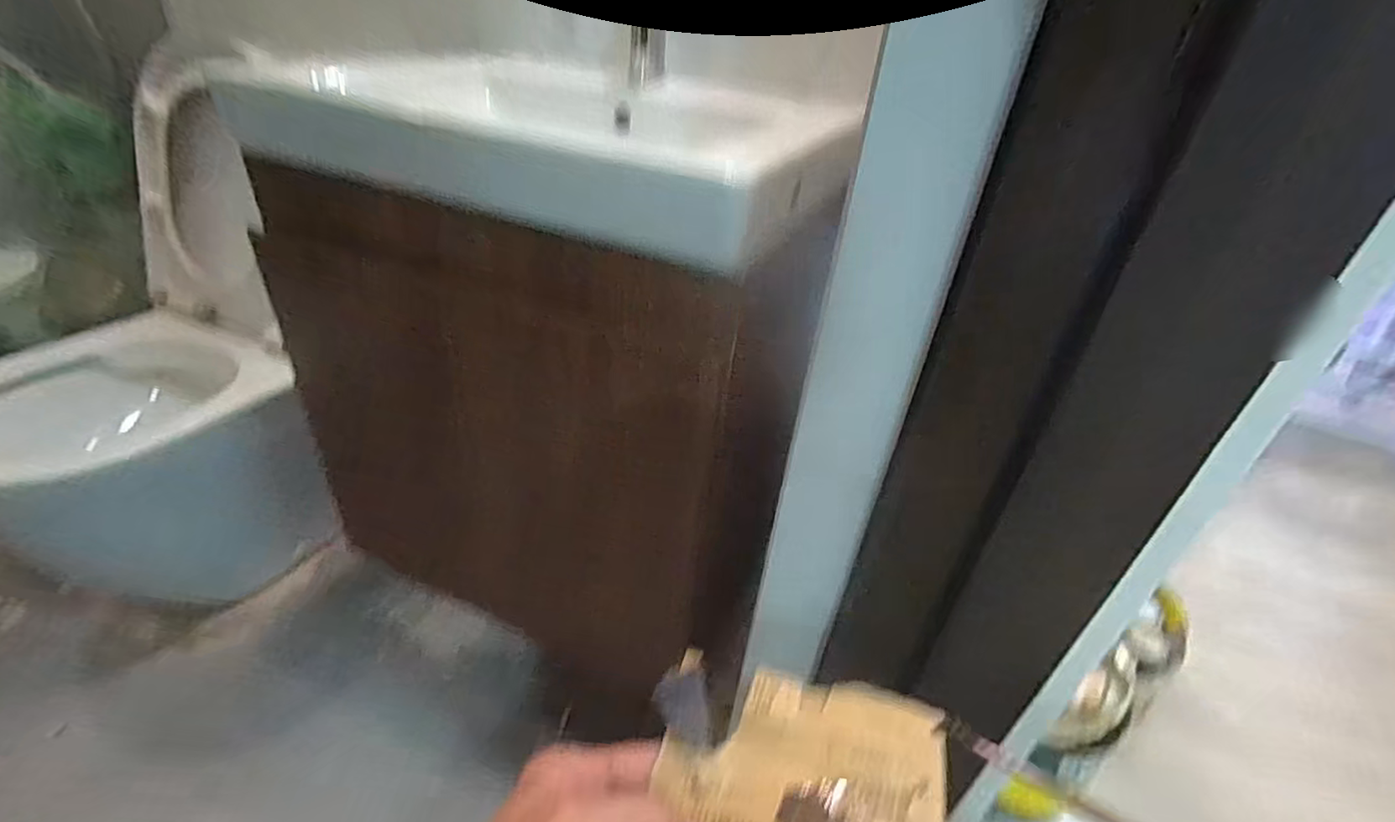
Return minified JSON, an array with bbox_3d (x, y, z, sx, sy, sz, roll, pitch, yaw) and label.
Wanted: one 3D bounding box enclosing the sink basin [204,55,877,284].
[{"bbox_3d":[-0.129,-0.292,0.659,0.530,0.085,0.385,18,35,15],"label":"sink basin"}]

